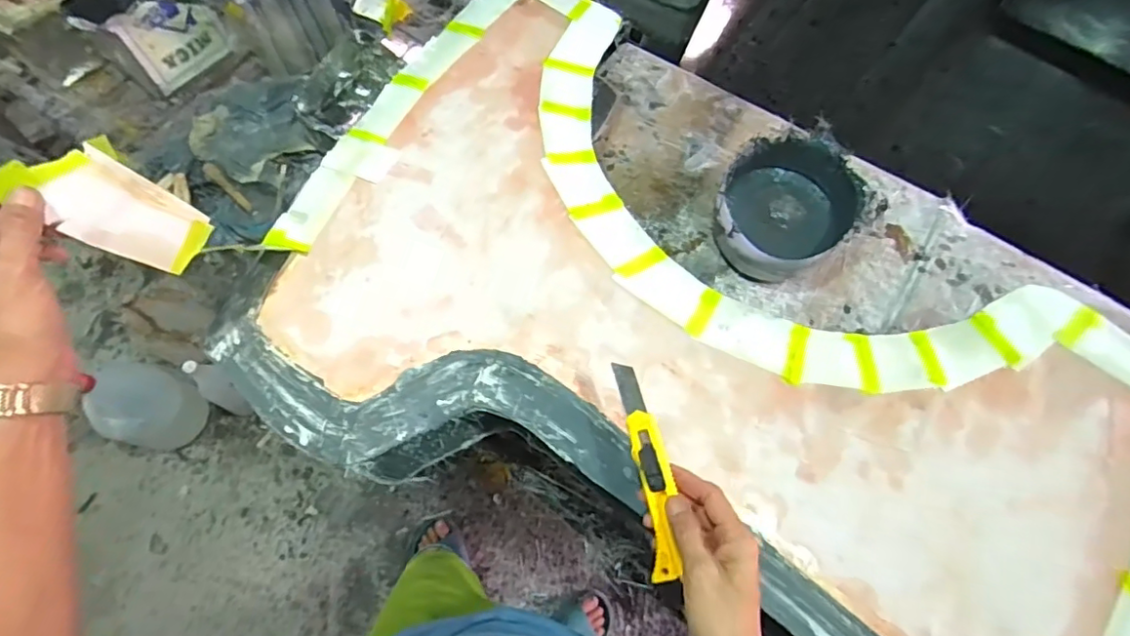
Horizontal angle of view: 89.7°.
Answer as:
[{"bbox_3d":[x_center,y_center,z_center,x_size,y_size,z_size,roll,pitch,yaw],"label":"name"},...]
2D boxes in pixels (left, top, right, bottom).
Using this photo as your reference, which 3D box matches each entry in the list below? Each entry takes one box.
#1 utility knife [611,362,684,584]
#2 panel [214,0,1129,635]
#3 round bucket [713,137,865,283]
[{"bbox_3d":[0.069,0.119,0.452,0.026,0.018,0.167,-9,77,-5],"label":"utility knife"},{"bbox_3d":[0.147,-0.028,0.566,0.893,0.068,0.582,25,69,9],"label":"panel"},{"bbox_3d":[0.289,-0.142,0.758,0.162,0.112,0.165,0,68,-1],"label":"round bucket"}]

